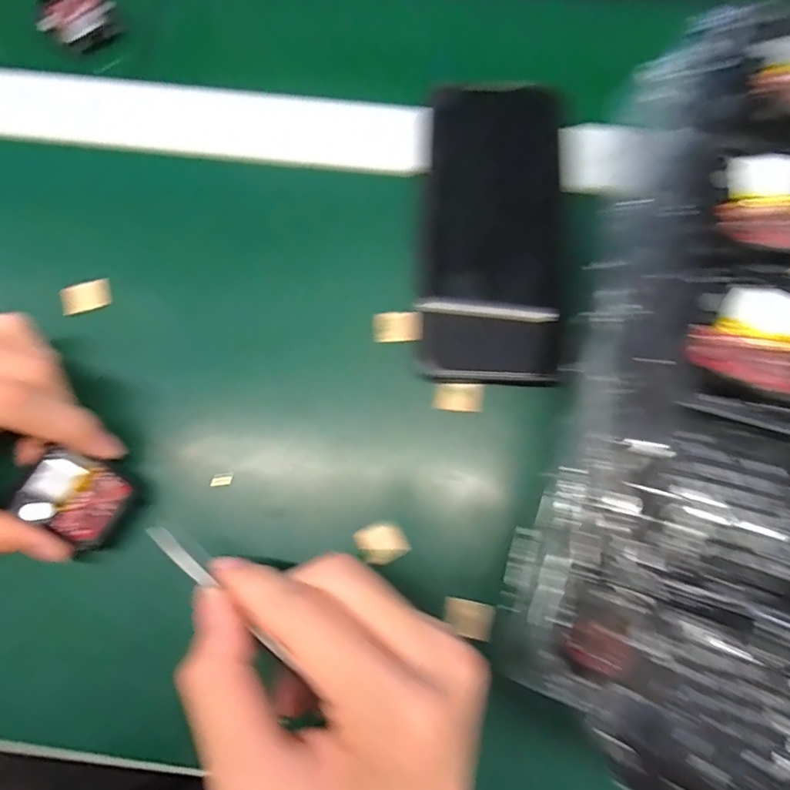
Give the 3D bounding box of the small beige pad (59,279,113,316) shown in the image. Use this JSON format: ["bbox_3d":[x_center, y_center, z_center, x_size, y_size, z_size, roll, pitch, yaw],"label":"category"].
[{"bbox_3d":[-0.160,-0.051,0.255,0.024,0.005,0.015,-18,77,-3],"label":"small beige pad"}]

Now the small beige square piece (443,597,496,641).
[{"bbox_3d":[0.033,0.101,0.222,0.022,0.004,0.014,11,77,4],"label":"small beige square piece"}]

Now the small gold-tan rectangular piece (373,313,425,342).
[{"bbox_3d":[0.002,-0.035,0.250,0.027,0.004,0.014,-1,87,14],"label":"small gold-tan rectangular piece"}]

